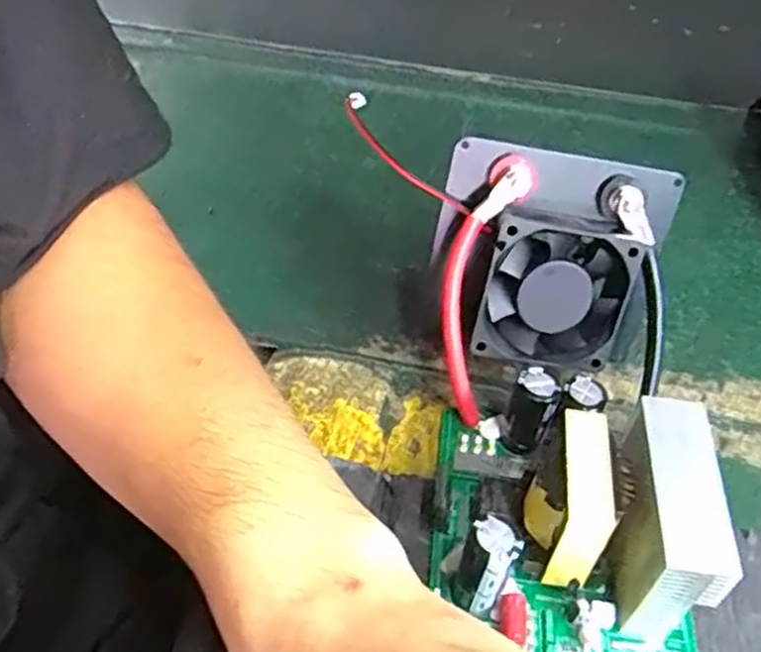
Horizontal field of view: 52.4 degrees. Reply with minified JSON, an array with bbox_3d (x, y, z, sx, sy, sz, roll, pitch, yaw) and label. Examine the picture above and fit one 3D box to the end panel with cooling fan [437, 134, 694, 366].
[{"bbox_3d":[0.072,-0.027,0.322,0.098,0.089,0.034,5,28,-3],"label":"end panel with cooling fan"}]

